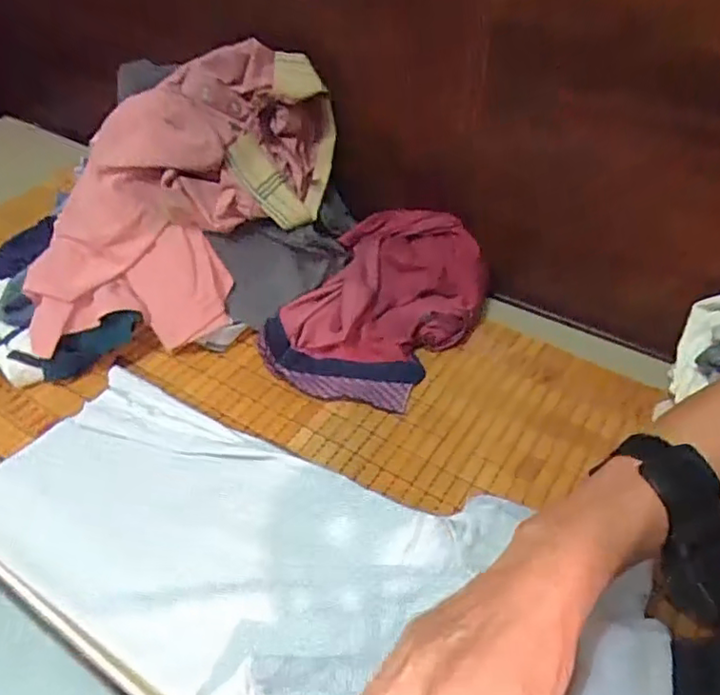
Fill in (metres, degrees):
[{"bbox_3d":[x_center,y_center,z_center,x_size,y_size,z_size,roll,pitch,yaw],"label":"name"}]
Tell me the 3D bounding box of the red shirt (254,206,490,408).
[{"bbox_3d":[0.028,-0.057,0.758,0.196,0.088,0.280,25,49,22],"label":"red shirt"}]

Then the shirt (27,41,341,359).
[{"bbox_3d":[-0.206,-0.171,0.739,0.200,0.178,0.445,27,69,26],"label":"shirt"}]

